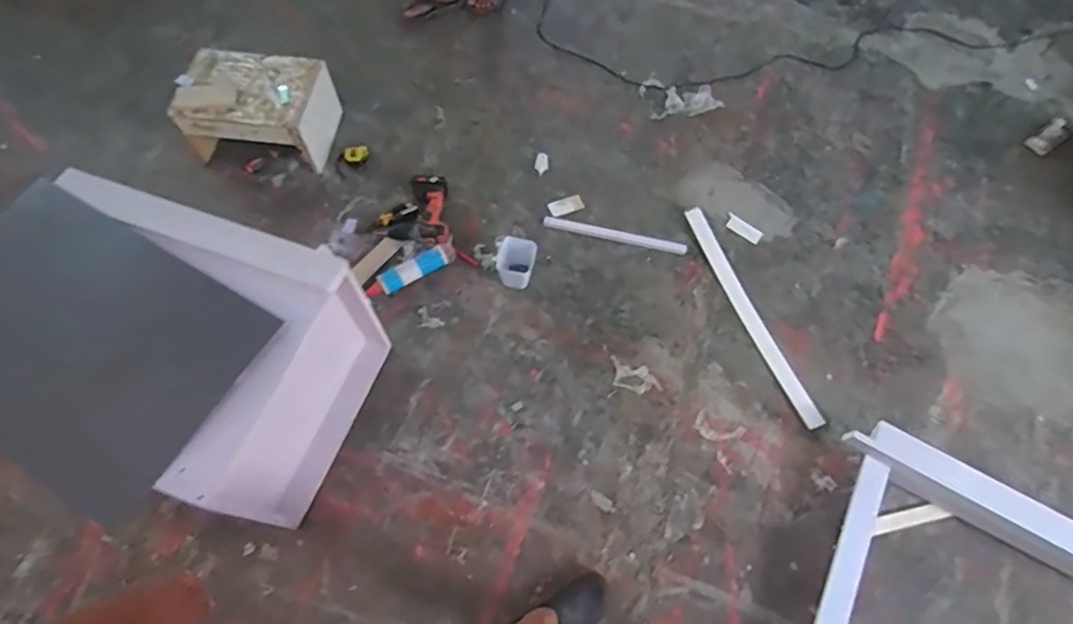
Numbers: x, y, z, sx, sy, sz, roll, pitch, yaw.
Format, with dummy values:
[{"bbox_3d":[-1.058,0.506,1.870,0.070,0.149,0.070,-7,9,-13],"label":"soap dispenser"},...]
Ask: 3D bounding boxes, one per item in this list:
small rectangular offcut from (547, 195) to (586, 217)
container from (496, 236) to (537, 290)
[{"bbox_3d":[0.104,-0.370,1.952,0.119,0.013,0.061,-21,73,-3],"label":"small rectangular offcut"},{"bbox_3d":[-0.062,-0.155,1.785,0.106,0.131,0.139,16,66,5],"label":"container"}]

